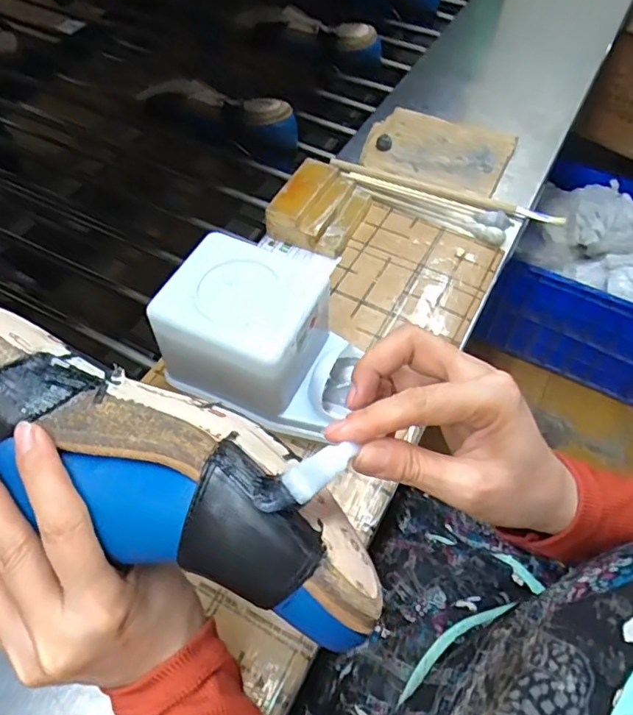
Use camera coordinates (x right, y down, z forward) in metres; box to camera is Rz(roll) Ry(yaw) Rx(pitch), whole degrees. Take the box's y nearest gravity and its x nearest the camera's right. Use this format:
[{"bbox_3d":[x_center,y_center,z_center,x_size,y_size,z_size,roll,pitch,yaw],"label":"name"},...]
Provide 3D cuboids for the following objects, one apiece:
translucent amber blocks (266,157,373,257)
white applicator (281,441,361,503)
[{"bbox_3d":[0.007,-0.160,0.579,0.081,0.041,0.103,22,58,13],"label":"translucent amber blocks"},{"bbox_3d":[0.003,0.043,0.220,0.013,0.010,0.049,30,17,18],"label":"white applicator"}]

